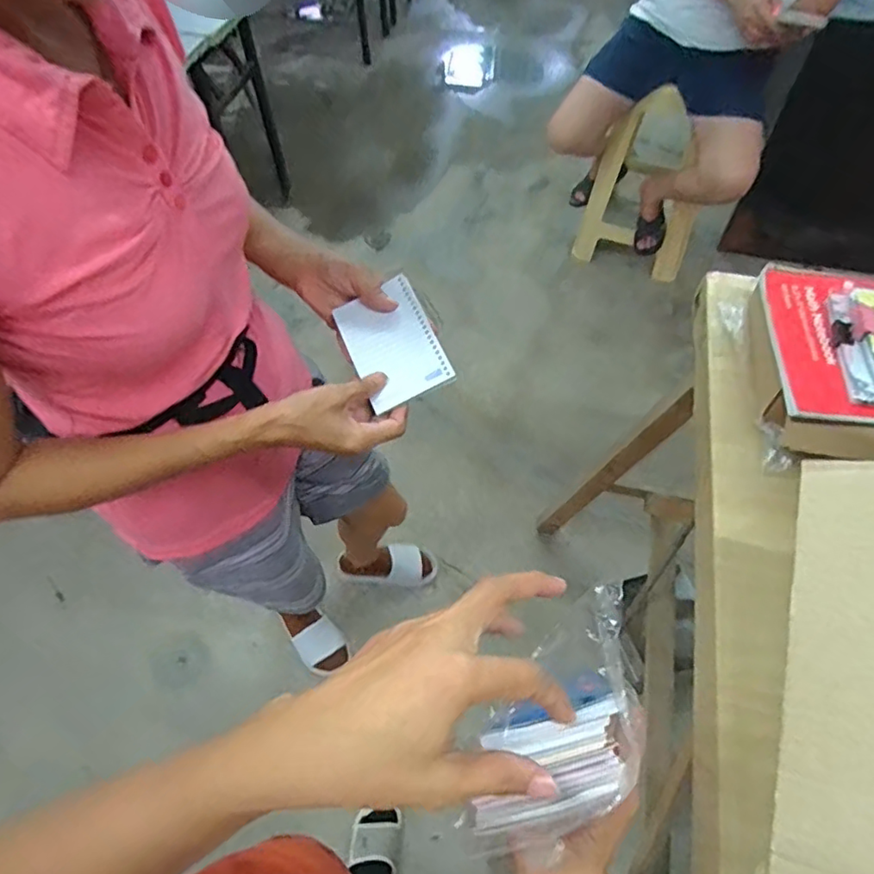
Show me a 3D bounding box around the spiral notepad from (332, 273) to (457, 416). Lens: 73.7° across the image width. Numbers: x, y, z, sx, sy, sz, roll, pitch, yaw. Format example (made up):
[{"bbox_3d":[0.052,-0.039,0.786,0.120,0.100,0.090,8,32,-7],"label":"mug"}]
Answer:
[{"bbox_3d":[-0.043,-0.087,0.551,0.081,0.010,0.126,-29,64,7],"label":"spiral notepad"}]

